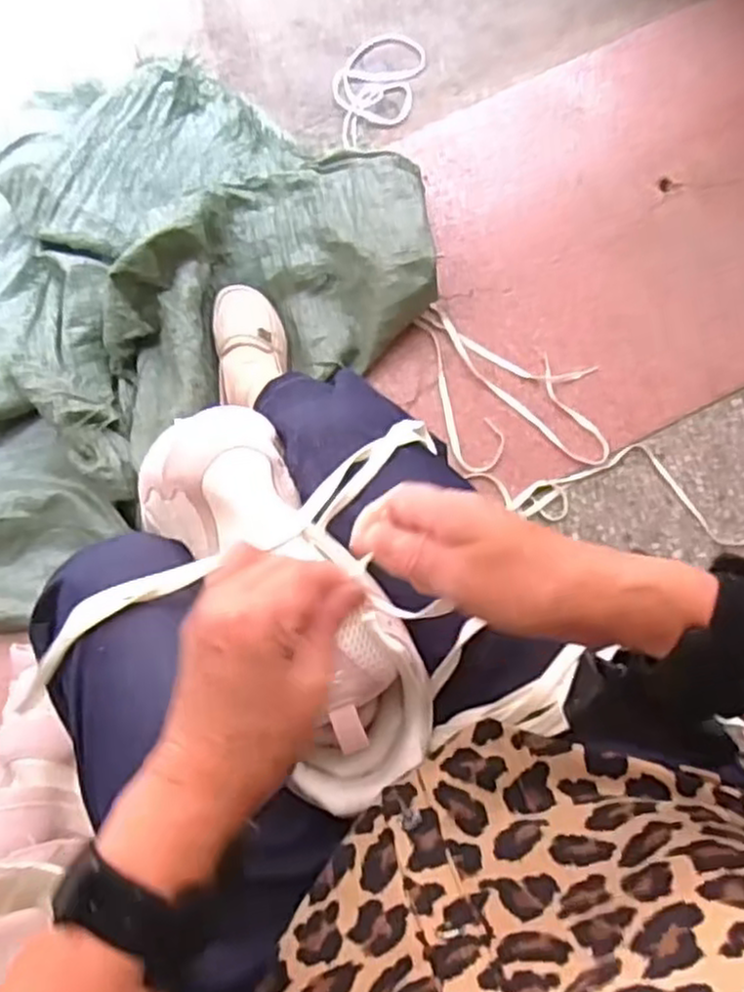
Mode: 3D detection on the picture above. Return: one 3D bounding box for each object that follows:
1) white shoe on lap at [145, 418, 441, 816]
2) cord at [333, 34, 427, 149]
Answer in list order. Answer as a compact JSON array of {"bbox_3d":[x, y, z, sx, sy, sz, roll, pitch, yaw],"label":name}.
[{"bbox_3d":[-0.058,0.055,0.474,0.100,0.093,0.270,-31,77,-6],"label":"white shoe on lap"},{"bbox_3d":[0.002,-0.554,1.029,0.112,0.012,0.187,17,80,2],"label":"cord"}]

